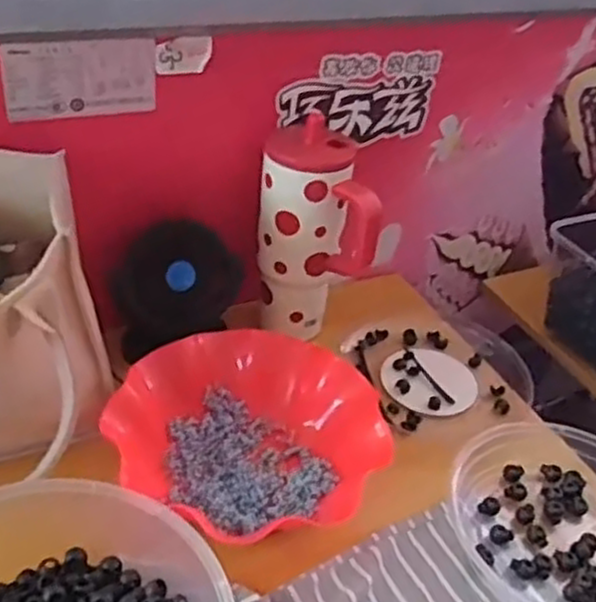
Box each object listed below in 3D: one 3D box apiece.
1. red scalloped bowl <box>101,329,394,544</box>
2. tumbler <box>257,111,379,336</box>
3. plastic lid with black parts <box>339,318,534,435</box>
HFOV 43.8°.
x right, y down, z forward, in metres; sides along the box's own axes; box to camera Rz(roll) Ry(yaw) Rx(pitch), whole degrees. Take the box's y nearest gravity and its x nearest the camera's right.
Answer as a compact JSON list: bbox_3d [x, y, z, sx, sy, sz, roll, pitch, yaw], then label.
[{"bbox_3d":[-0.044,0.114,0.635,0.226,0.060,0.201,0,37,-10],"label":"red scalloped bowl"},{"bbox_3d":[0.015,-0.063,0.739,0.108,0.212,0.093,6,36,-2],"label":"tumbler"},{"bbox_3d":[0.145,0.064,0.780,0.160,0.029,0.173,5,36,-4],"label":"plastic lid with black parts"}]

